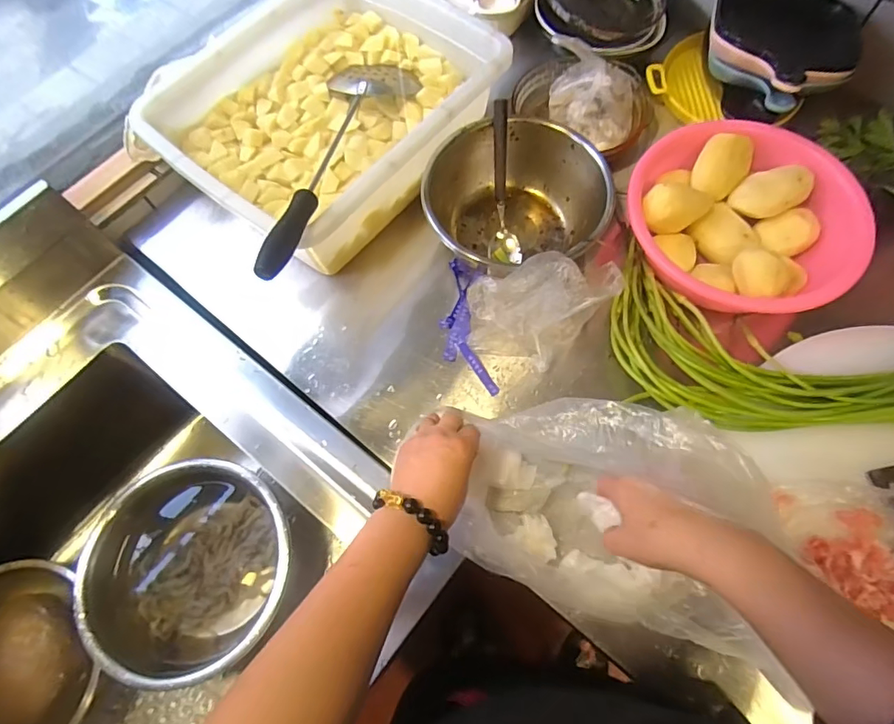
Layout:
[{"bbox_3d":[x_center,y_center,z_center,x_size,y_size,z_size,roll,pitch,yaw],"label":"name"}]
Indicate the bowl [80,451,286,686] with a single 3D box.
[{"bbox_3d":[-0.322,0.257,0.631,0.217,0.094,0.233,-1,69,2],"label":"bowl"}]

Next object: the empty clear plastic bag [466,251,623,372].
[{"bbox_3d":[0.091,-0.059,0.522,0.136,0.136,0.082,16,70,8],"label":"empty clear plastic bag"}]

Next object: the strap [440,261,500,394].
[{"bbox_3d":[0.022,-0.047,0.590,0.057,0.019,0.172,-5,69,0],"label":"strap"}]

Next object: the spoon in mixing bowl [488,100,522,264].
[{"bbox_3d":[0.067,-0.215,0.609,0.038,0.025,0.186,-4,102,0],"label":"spoon in mixing bowl"}]

